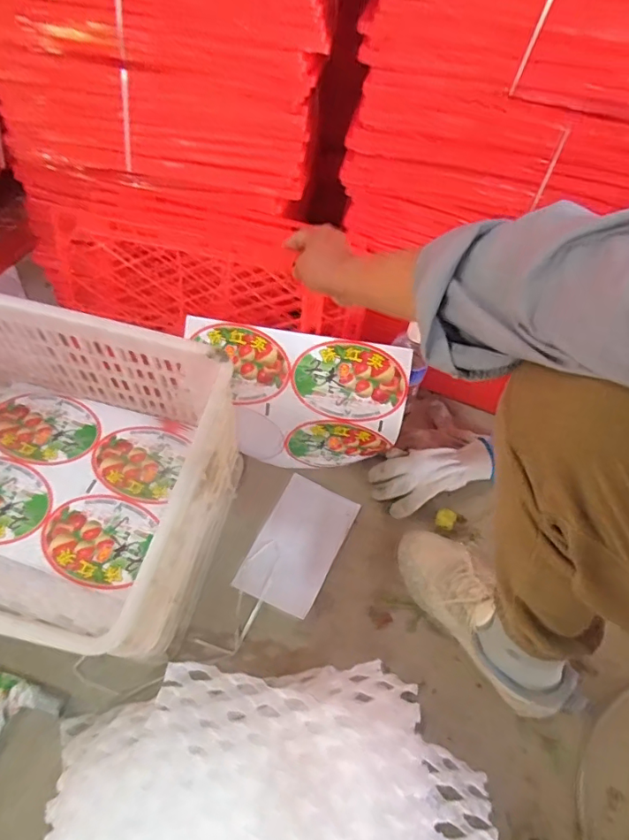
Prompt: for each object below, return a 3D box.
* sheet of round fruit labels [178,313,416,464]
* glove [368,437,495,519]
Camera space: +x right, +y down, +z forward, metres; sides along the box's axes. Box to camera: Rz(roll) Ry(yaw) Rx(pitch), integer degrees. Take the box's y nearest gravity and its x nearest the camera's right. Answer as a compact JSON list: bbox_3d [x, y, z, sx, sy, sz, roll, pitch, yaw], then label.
[{"bbox_3d":[-0.023,-0.024,0.760,0.313,0.223,0.064,5,18,7],"label":"sheet of round fruit labels"},{"bbox_3d":[0.186,0.084,0.791,0.191,0.032,0.095,-17,63,2],"label":"glove"}]

